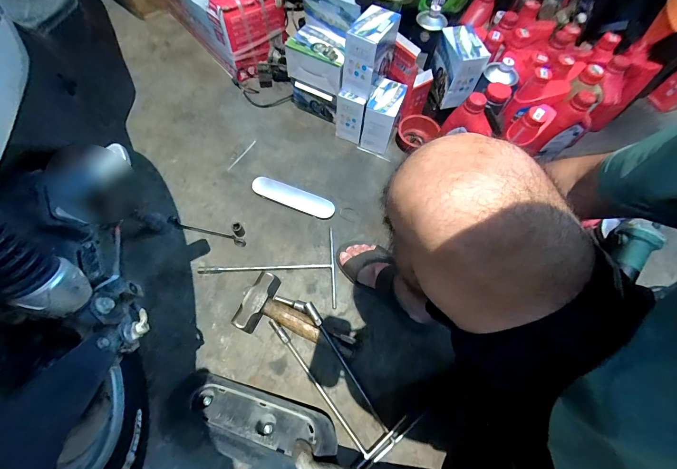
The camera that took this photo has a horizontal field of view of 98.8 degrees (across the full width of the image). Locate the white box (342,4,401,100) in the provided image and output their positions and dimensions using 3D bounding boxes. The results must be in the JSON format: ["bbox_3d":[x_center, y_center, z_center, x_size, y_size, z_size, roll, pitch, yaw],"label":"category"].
[{"bbox_3d":[0.073,-0.430,0.685,0.085,0.139,0.132,24,66,9],"label":"white box"}]

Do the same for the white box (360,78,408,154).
[{"bbox_3d":[0.121,-0.319,0.792,0.077,0.136,0.124,21,66,8],"label":"white box"}]

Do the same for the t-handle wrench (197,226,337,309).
[{"bbox_3d":[-0.160,0.074,0.662,0.305,0.009,0.181,-1,65,-3],"label":"t-handle wrench"}]

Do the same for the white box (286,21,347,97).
[{"bbox_3d":[-0.041,-0.455,0.752,0.169,0.085,0.104,28,67,11],"label":"white box"}]

